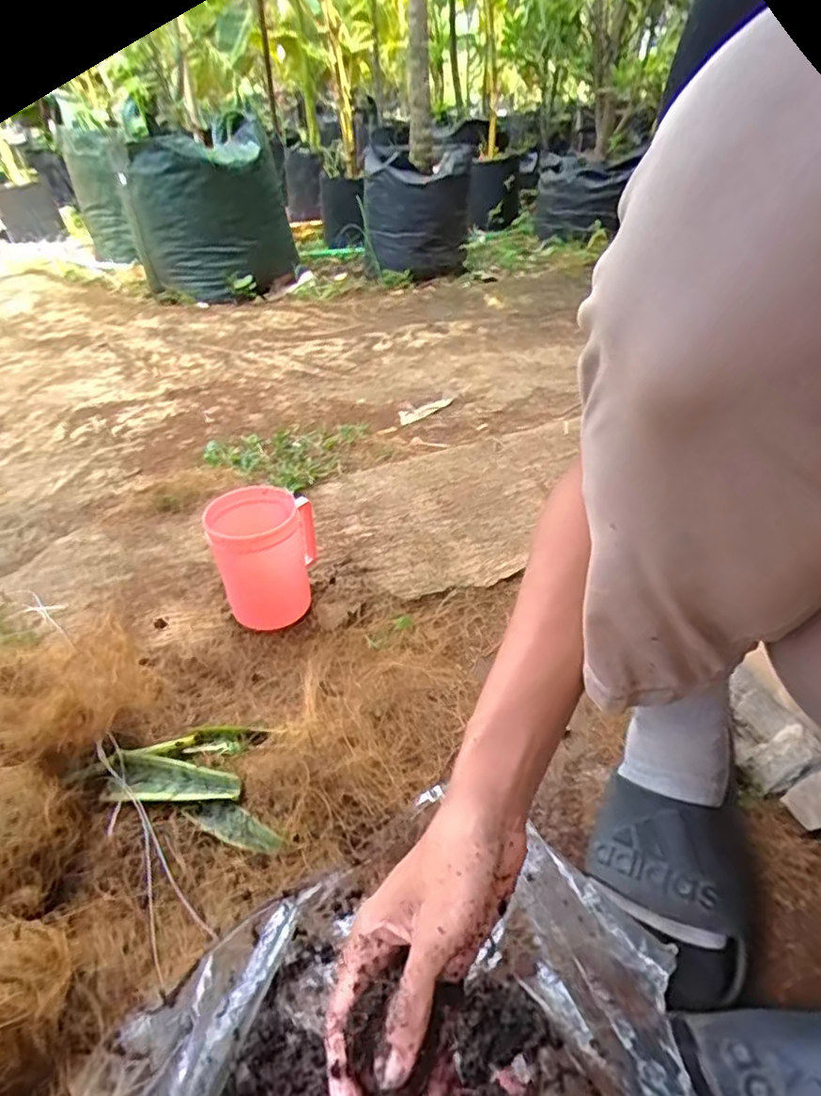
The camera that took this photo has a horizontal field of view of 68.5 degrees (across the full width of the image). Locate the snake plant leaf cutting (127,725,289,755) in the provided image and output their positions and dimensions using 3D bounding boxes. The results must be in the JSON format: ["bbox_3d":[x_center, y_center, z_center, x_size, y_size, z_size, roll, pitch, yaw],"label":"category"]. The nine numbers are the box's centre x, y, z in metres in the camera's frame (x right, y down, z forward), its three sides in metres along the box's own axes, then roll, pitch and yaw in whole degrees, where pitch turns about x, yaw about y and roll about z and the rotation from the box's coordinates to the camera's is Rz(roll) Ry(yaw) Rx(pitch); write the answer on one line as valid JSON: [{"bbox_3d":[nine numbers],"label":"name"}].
[{"bbox_3d":[-0.192,0.182,0.570,0.137,0.014,0.026,-4,39,1],"label":"snake plant leaf cutting"}]

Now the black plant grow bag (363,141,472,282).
[{"bbox_3d":[0.029,-0.954,1.734,0.288,0.307,0.334,0,39,6],"label":"black plant grow bag"}]

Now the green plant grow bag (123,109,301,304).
[{"bbox_3d":[-0.532,-0.917,1.681,0.385,0.409,0.418,-9,39,-6],"label":"green plant grow bag"}]

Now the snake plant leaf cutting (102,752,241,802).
[{"bbox_3d":[-0.209,0.204,0.534,0.120,0.018,0.042,2,40,9],"label":"snake plant leaf cutting"}]

